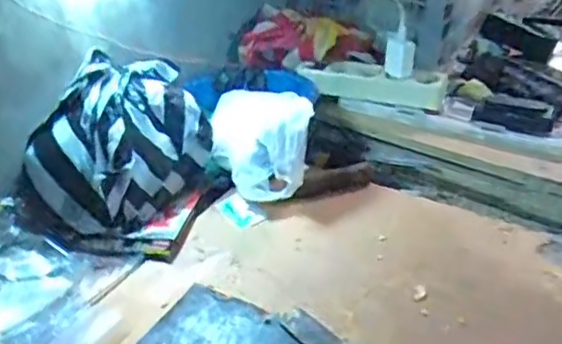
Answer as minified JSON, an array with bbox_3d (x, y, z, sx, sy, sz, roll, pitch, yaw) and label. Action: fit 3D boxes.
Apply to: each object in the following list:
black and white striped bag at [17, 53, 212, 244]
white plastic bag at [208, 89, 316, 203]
[{"bbox_3d":[-0.204,-0.035,0.802,0.247,0.167,0.128,-33,44,-32],"label":"black and white striped bag"},{"bbox_3d":[-0.029,-0.052,0.853,0.122,0.100,0.201,-16,37,-13],"label":"white plastic bag"}]

